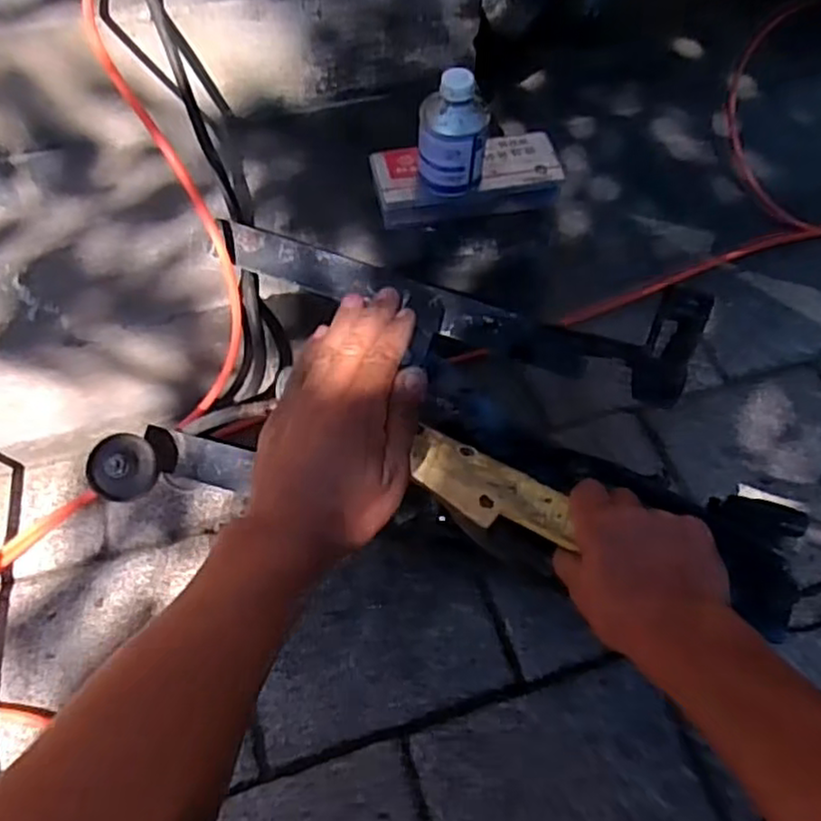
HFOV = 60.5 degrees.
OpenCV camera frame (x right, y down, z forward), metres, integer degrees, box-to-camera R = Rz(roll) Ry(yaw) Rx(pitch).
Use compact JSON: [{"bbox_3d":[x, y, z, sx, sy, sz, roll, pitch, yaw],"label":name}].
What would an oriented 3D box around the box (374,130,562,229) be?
[{"bbox_3d":[0.060,-0.240,0.735,0.191,0.034,0.092,-12,61,-9],"label":"box"}]

